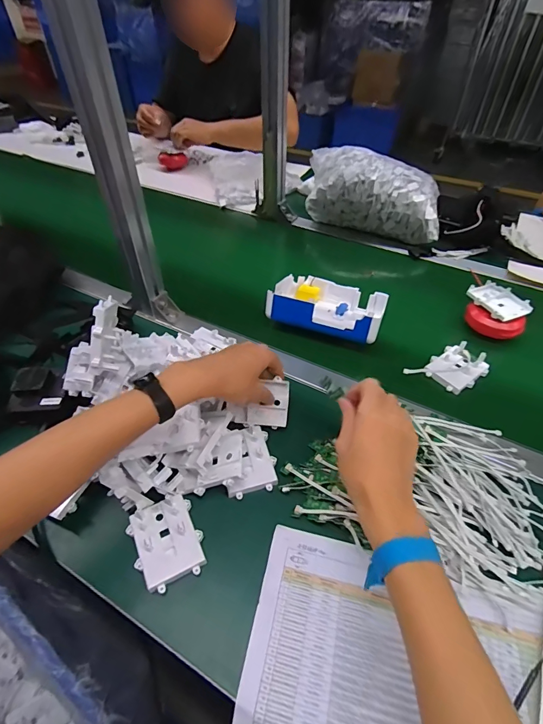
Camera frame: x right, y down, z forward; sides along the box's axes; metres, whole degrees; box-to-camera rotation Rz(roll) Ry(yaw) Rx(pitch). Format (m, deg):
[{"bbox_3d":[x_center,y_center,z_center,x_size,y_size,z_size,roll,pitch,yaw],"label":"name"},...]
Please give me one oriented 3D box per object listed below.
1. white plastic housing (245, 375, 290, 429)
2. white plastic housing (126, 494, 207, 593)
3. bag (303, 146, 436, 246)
[{"bbox_3d":[-0.003,0.055,0.498,0.053,0.066,0.010,8,7,-5],"label":"white plastic housing"},{"bbox_3d":[-0.113,0.194,0.415,0.067,0.018,0.084,-21,51,-17],"label":"white plastic housing"},{"bbox_3d":[0.236,-0.396,0.886,0.327,0.129,0.152,20,49,18],"label":"bag"}]

